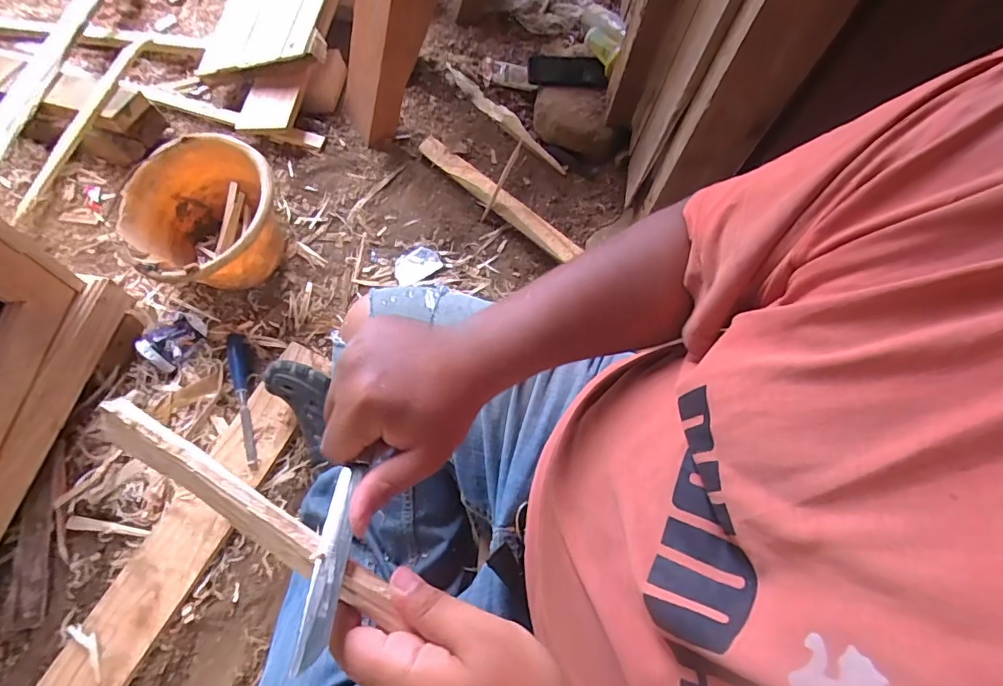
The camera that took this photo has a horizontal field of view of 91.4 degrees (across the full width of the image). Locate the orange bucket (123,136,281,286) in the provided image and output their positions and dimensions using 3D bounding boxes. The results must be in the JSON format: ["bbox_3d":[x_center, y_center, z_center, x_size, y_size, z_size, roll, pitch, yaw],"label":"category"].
[{"bbox_3d":[-0.485,-0.198,0.821,0.227,0.162,0.258,-27,69,-14],"label":"orange bucket"}]

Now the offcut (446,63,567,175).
[{"bbox_3d":[0.001,-0.478,1.033,0.035,0.017,0.369,-37,72,-18],"label":"offcut"}]

